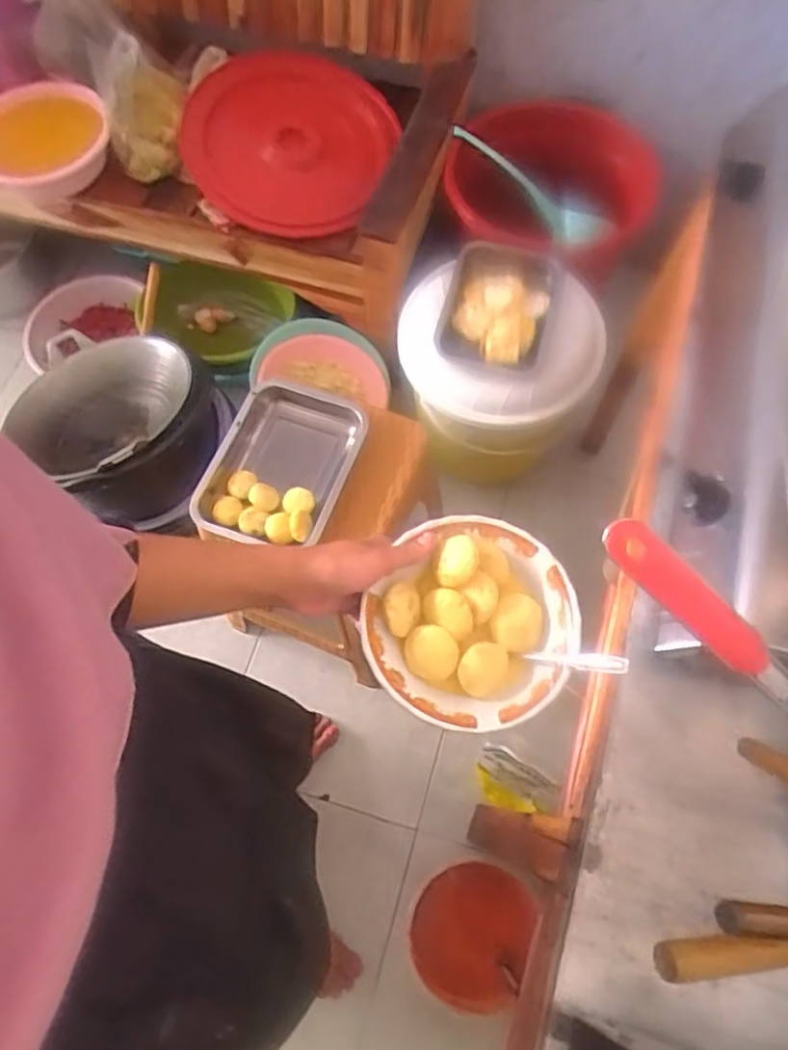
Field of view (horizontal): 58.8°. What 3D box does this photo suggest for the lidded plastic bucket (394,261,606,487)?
[{"bbox_3d":[0.179,-0.288,1.275,0.329,0.294,0.305,-1,67,1],"label":"lidded plastic bucket"}]

